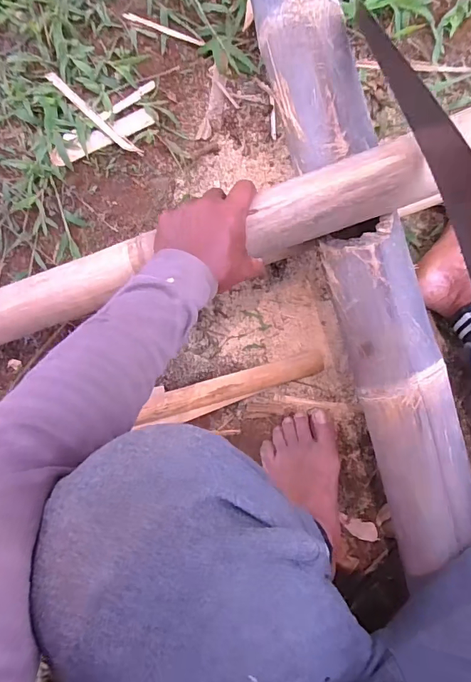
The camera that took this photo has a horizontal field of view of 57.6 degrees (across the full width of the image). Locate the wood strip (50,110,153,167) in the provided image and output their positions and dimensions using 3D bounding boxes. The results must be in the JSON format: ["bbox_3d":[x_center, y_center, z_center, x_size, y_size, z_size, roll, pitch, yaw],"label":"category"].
[{"bbox_3d":[-0.189,-0.288,0.610,0.153,0.007,0.027,-30,95,-7],"label":"wood strip"}]

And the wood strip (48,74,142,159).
[{"bbox_3d":[-0.205,-0.323,0.609,0.176,0.008,0.017,41,89,4],"label":"wood strip"}]

